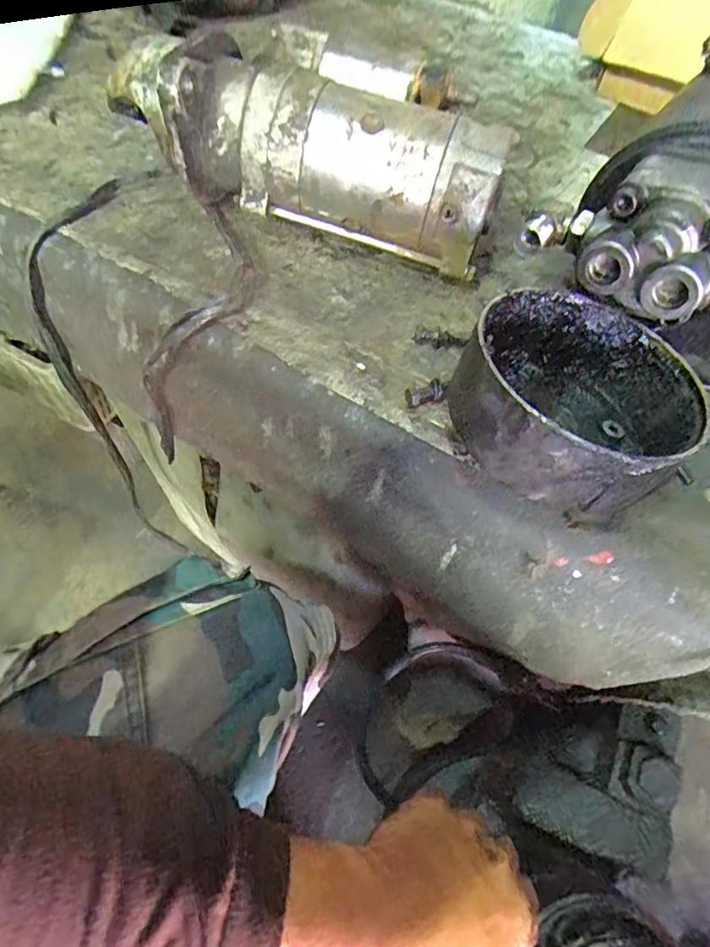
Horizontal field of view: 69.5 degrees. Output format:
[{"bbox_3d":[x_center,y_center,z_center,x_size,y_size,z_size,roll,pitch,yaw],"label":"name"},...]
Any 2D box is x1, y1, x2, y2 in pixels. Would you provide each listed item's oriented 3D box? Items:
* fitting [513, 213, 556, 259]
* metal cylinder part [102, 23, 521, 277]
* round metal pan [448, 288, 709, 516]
[{"bbox_3d":[0.101,-0.132,0.286,0.014,0.019,0.018,36,60,18],"label":"fitting"},{"bbox_3d":[-0.016,-0.222,0.348,0.228,0.089,0.123,14,56,4],"label":"metal cylinder part"},{"bbox_3d":[0.106,-0.035,0.254,0.104,0.068,0.113,2,56,-4],"label":"round metal pan"}]

